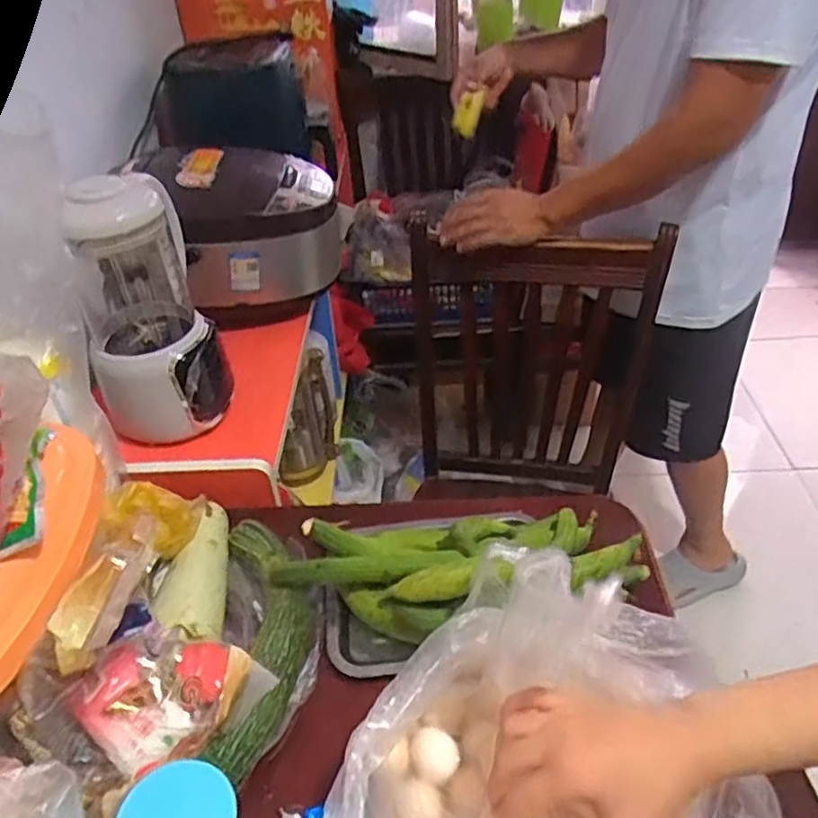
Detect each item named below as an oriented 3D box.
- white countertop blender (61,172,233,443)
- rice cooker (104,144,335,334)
[{"bbox_3d":[-0.333,-0.128,0.848,0.150,0.312,0.165,-17,43,-15],"label":"white countertop blender"},{"bbox_3d":[-0.261,-0.296,1.101,0.272,0.218,0.261,-2,41,2],"label":"rice cooker"}]

